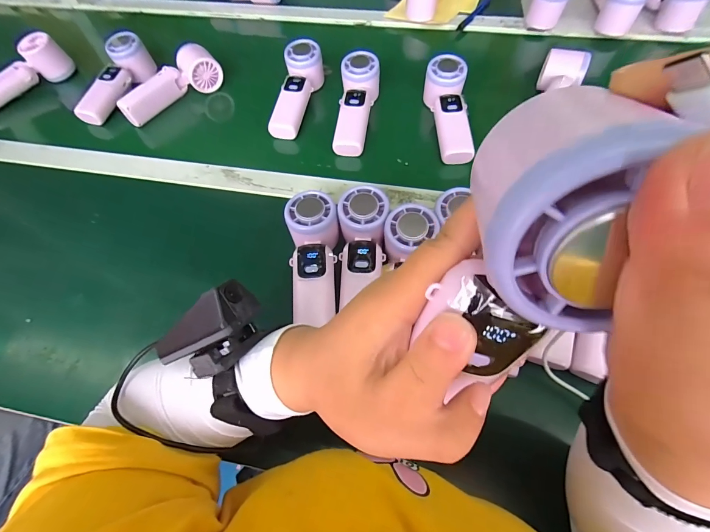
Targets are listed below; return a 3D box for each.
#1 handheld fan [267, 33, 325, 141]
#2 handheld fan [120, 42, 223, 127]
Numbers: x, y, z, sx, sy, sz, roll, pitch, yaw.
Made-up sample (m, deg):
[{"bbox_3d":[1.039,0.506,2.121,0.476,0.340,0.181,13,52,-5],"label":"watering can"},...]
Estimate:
[{"bbox_3d":[-0.085,-0.266,0.519,0.063,0.063,0.168,5,62,6],"label":"handheld fan"},{"bbox_3d":[-0.297,-0.291,0.541,0.164,0.050,0.046,-39,67,-17],"label":"handheld fan"}]

